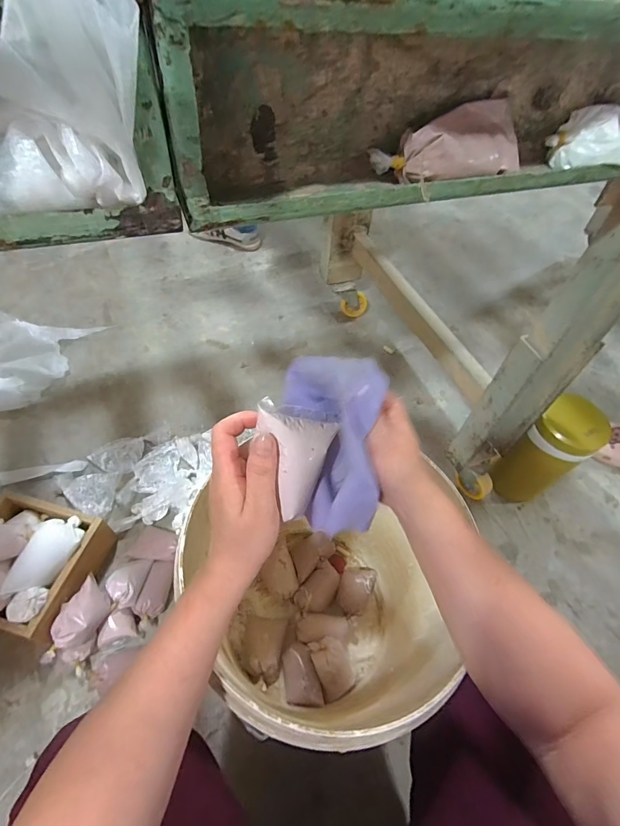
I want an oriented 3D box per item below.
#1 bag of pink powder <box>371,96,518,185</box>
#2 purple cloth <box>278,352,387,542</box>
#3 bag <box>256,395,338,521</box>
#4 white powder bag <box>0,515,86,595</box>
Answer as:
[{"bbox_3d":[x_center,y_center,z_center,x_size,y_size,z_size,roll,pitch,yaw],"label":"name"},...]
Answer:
[{"bbox_3d":[0.093,-0.171,0.252,0.099,0.033,0.037,-21,59,-19],"label":"bag of pink powder"},{"bbox_3d":[0.022,0.018,0.312,0.067,0.111,0.122,-15,57,-15],"label":"purple cloth"},{"bbox_3d":[-0.024,0.041,0.313,0.060,0.035,0.084,17,92,-26],"label":"bag"},{"bbox_3d":[-0.404,0.216,0.608,0.064,0.035,0.124,10,54,1],"label":"white powder bag"}]

